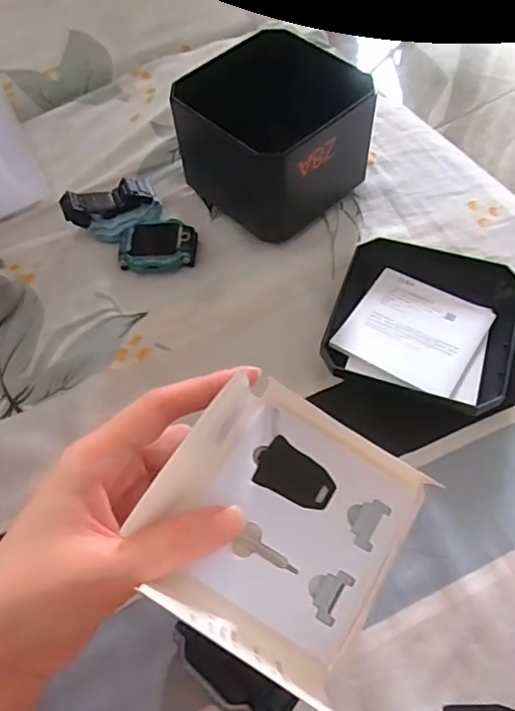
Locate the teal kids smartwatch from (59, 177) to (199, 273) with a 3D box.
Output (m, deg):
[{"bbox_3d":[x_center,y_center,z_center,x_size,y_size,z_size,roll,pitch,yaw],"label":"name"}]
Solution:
[{"bbox_3d":[-0.088,-0.092,0.408,0.061,0.028,0.088,-37,64,-18],"label":"teal kids smartwatch"}]

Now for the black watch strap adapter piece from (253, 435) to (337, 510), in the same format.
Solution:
[{"bbox_3d":[0.016,0.053,0.241,0.033,0.004,0.021,37,73,5],"label":"black watch strap adapter piece"}]

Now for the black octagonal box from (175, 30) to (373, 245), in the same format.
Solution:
[{"bbox_3d":[0.015,-0.144,0.395,0.099,0.086,0.091,-40,64,-19],"label":"black octagonal box"}]

